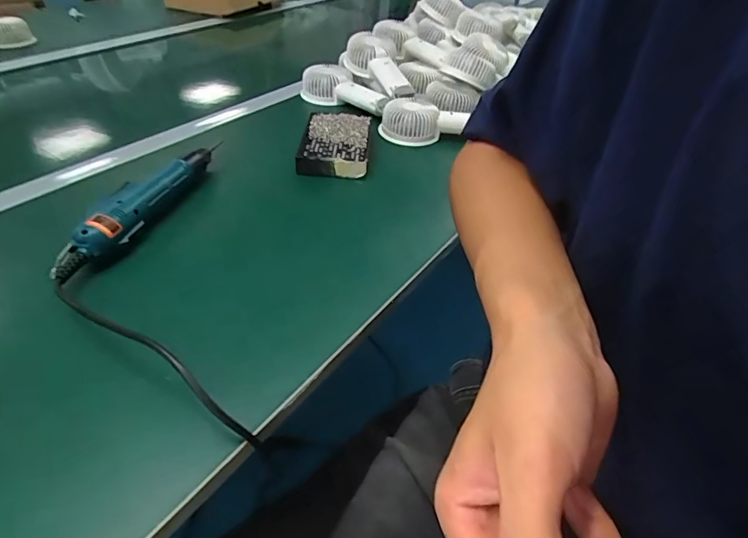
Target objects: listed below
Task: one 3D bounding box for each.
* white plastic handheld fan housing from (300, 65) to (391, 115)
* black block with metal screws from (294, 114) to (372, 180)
[{"bbox_3d":[-0.043,-0.291,0.742,0.165,0.046,0.073,22,44,19],"label":"white plastic handheld fan housing"},{"bbox_3d":[-0.052,-0.170,0.615,0.089,0.028,0.132,4,41,0],"label":"black block with metal screws"}]

